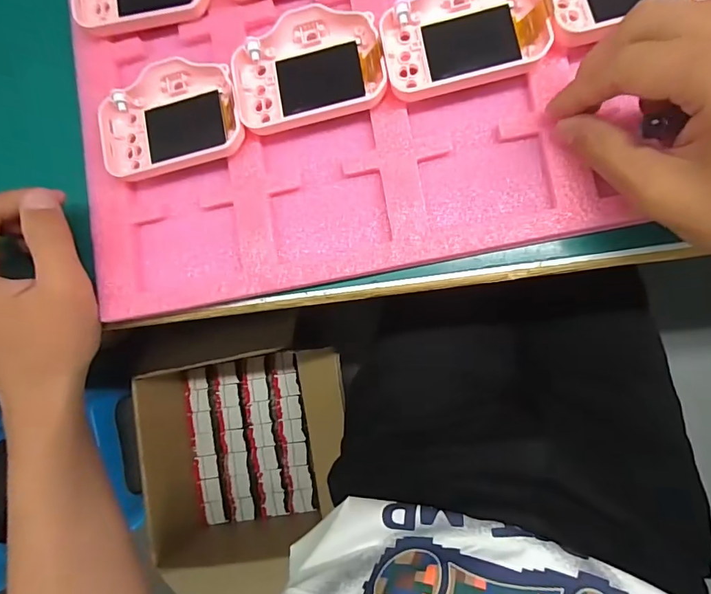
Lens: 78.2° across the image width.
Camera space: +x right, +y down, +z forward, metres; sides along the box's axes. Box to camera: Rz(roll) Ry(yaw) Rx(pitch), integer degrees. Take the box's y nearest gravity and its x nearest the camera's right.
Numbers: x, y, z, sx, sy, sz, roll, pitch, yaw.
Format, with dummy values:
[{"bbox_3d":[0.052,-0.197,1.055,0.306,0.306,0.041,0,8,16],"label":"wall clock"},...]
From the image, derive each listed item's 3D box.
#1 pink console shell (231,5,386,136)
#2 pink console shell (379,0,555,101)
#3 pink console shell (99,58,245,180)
[{"bbox_3d":[-0.027,-0.129,0.244,0.082,0.013,0.058,-13,84,7],"label":"pink console shell"},{"bbox_3d":[0.057,-0.142,0.232,0.083,0.011,0.059,-10,85,7],"label":"pink console shell"},{"bbox_3d":[-0.107,-0.104,0.254,0.082,0.016,0.057,-15,84,7],"label":"pink console shell"}]

